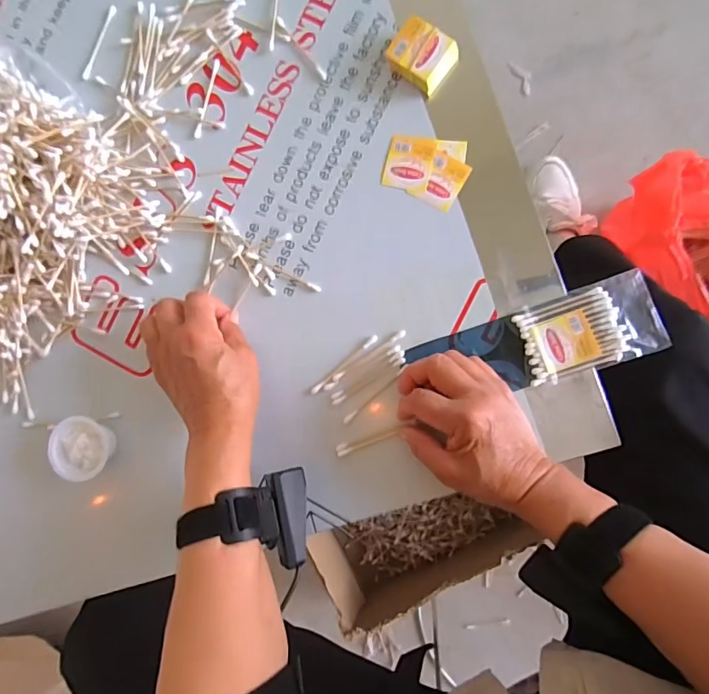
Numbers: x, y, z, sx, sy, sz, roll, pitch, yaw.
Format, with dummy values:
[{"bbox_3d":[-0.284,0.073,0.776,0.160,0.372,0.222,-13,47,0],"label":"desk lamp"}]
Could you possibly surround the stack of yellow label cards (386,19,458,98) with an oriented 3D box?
[{"bbox_3d":[0.056,-0.243,0.406,0.048,0.023,0.044,36,93,8],"label":"stack of yellow label cards"}]

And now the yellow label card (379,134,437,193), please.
[{"bbox_3d":[0.047,-0.158,0.413,0.040,0.004,0.045,13,89,8],"label":"yellow label card"}]

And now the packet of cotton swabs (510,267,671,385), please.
[{"bbox_3d":[0.188,-0.014,0.386,0.105,0.008,0.065,-20,85,6],"label":"packet of cotton swabs"}]

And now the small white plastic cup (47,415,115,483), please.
[{"bbox_3d":[-0.242,0.090,0.437,0.051,0.032,0.054,0,88,8],"label":"small white plastic cup"}]

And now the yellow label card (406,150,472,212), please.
[{"bbox_3d":[0.074,-0.141,0.409,0.036,0.004,0.045,32,92,8],"label":"yellow label card"}]

